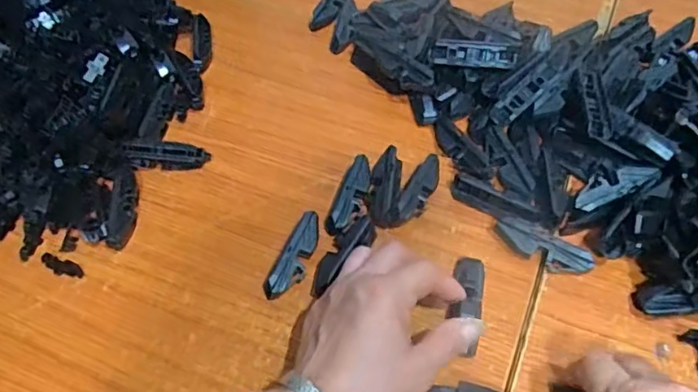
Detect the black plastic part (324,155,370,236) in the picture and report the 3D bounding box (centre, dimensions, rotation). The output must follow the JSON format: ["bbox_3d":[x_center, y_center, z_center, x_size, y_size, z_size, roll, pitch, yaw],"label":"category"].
[{"bbox_3d":[0.001,0.000,0.466,0.023,0.018,0.074,17,55,13],"label":"black plastic part"}]

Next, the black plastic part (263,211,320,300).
[{"bbox_3d":[-0.039,0.045,0.432,0.022,0.019,0.072,22,56,16],"label":"black plastic part"}]

